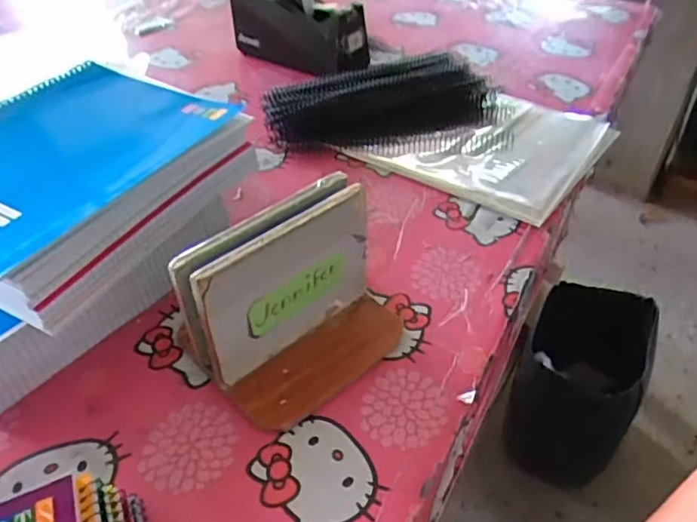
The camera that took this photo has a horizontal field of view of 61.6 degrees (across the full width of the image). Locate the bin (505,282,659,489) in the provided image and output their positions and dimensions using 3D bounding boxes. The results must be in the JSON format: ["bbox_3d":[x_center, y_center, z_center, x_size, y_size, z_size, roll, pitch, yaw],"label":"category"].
[{"bbox_3d":[0.478,0.270,1.241,0.221,0.309,0.314,20,46,21],"label":"bin"}]

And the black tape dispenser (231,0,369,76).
[{"bbox_3d":[-0.070,-0.342,0.849,0.210,0.121,0.073,24,47,25],"label":"black tape dispenser"}]

